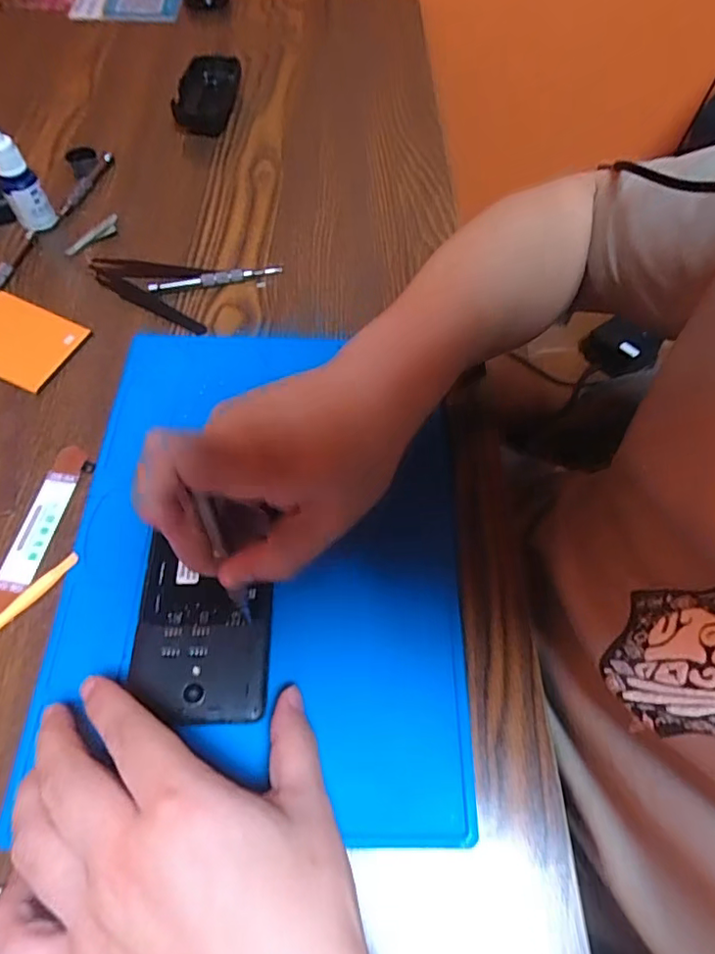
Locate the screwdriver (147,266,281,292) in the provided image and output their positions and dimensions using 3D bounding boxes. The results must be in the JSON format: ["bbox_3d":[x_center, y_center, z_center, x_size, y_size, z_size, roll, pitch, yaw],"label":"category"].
[{"bbox_3d":[-0.113,-0.159,0.442,0.104,0.008,0.010,-13,62,-9],"label":"screwdriver"}]

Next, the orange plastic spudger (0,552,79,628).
[{"bbox_3d":[-0.194,0.075,0.313,0.008,0.006,0.084,38,66,18],"label":"orange plastic spudger"}]

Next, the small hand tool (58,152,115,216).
[{"bbox_3d":[-0.247,-0.268,0.504,0.011,0.009,0.089,17,61,7],"label":"small hand tool"}]

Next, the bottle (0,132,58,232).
[{"bbox_3d":[-0.273,-0.239,0.439,0.022,0.092,0.026,34,65,16],"label":"bottle"}]

